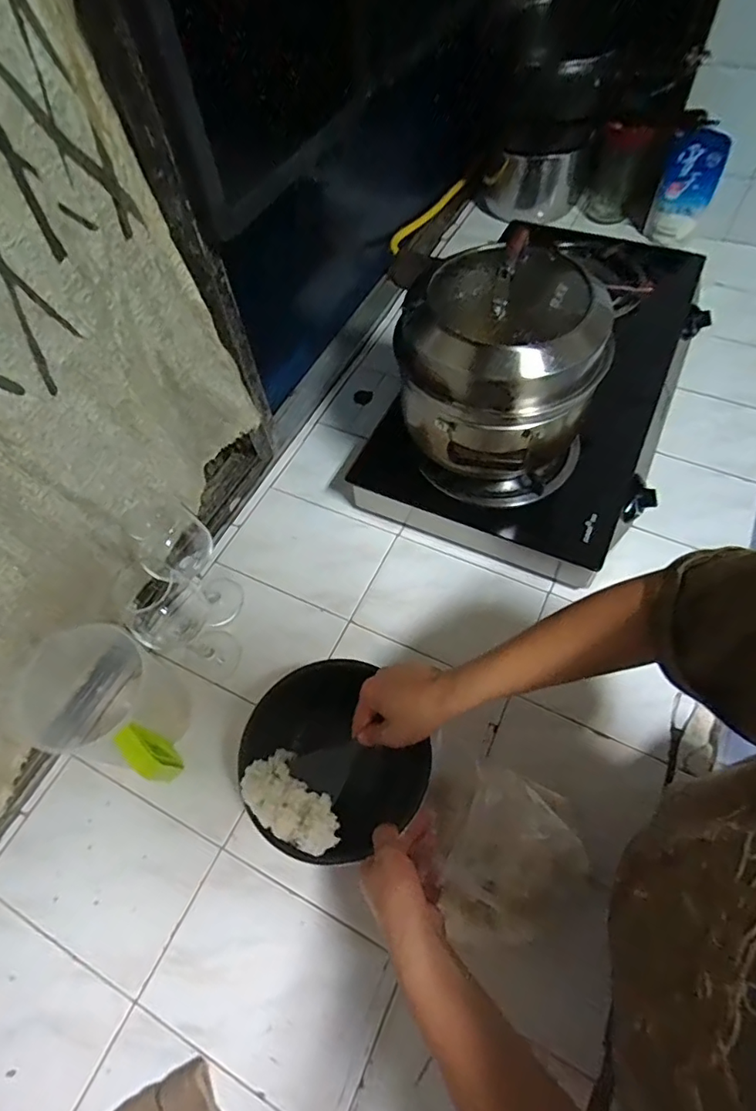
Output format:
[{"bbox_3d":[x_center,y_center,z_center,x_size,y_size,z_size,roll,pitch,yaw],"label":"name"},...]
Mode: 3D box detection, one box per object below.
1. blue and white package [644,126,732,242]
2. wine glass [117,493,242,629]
[{"bbox_3d":[0.579,-0.690,1.011,0.098,0.185,0.031,23,64,17],"label":"blue and white package"},{"bbox_3d":[-0.238,0.010,0.676,0.077,0.181,0.098,-41,65,-18],"label":"wine glass"}]

